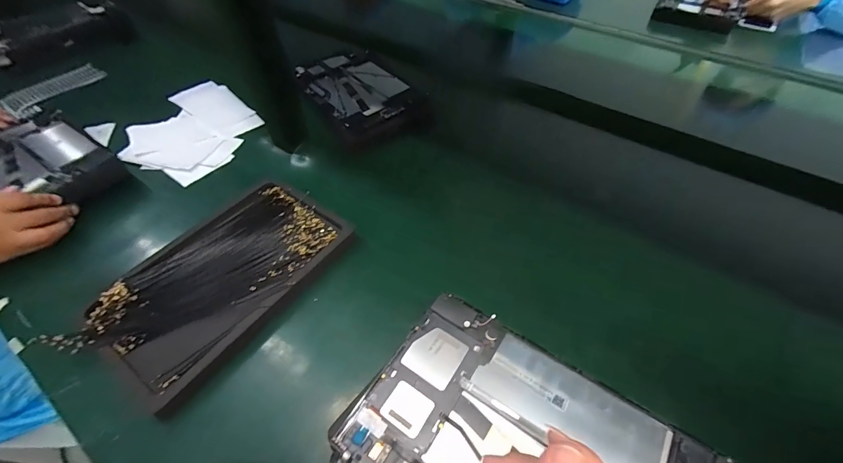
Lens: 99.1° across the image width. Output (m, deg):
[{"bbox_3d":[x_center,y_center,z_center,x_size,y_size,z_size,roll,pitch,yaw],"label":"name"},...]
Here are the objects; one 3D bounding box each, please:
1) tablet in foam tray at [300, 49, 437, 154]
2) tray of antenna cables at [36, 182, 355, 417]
[{"bbox_3d":[-0.100,-0.233,0.611,0.166,0.019,0.268,-28,56,-18],"label":"tablet in foam tray"},{"bbox_3d":[-0.215,0.047,0.389,0.156,0.023,0.249,29,58,21],"label":"tray of antenna cables"}]

